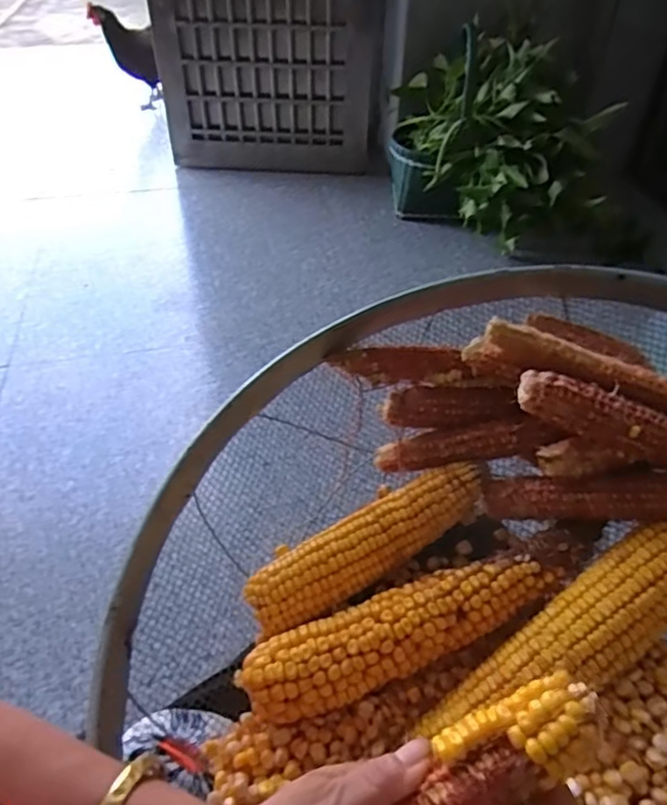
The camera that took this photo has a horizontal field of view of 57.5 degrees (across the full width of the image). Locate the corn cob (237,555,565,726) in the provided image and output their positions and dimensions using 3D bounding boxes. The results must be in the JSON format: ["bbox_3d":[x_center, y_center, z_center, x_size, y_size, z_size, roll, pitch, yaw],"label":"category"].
[{"bbox_3d":[0.044,0.146,0.389,0.202,0.046,0.046,-12,45,-15],"label":"corn cob"}]

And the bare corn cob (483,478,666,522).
[{"bbox_3d":[0.194,0.060,0.390,0.192,0.026,0.021,-7,41,29],"label":"bare corn cob"}]

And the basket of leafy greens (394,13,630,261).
[{"bbox_3d":[0.372,-0.628,1.472,0.399,0.371,0.456,-7,44,-9],"label":"basket of leafy greens"}]

